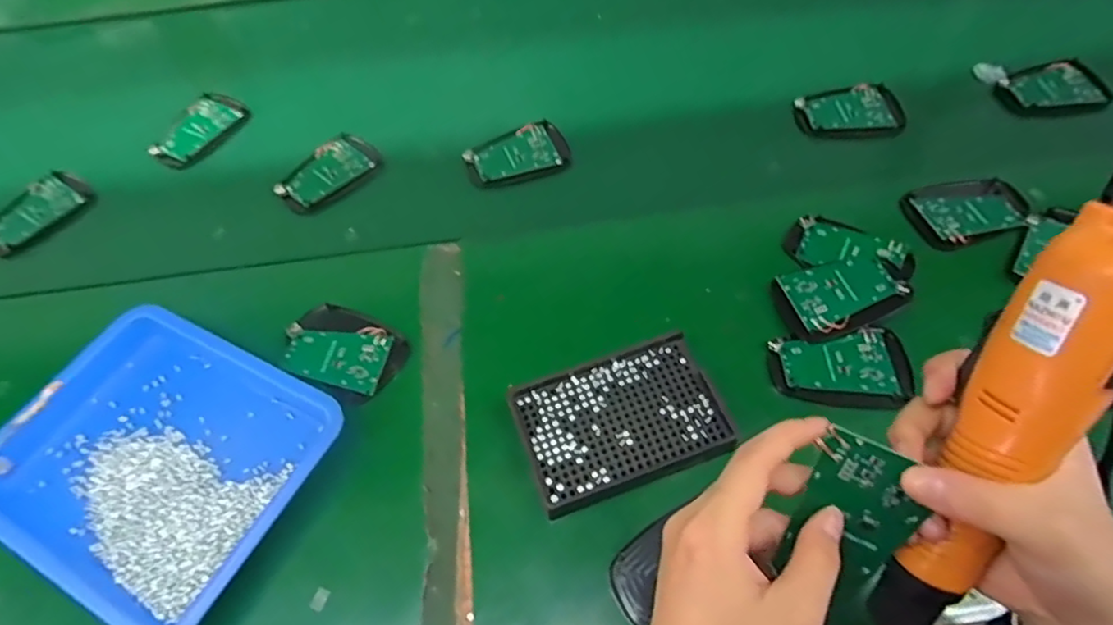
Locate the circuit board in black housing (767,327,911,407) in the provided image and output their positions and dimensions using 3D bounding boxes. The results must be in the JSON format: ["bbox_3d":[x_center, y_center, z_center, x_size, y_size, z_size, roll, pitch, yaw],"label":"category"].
[{"bbox_3d":[0.207,0.042,0.434,0.095,0.008,0.059,-7,61,-1],"label":"circuit board in black housing"}]

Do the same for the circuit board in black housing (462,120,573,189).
[{"bbox_3d":[-0.038,-0.151,0.572,0.095,0.008,0.059,-16,61,-6],"label":"circuit board in black housing"}]

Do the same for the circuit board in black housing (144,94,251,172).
[{"bbox_3d":[-0.362,-0.184,0.609,0.057,0.013,0.094,28,66,18],"label":"circuit board in black housing"}]

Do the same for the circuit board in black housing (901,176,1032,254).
[{"bbox_3d":[0.343,-0.087,0.501,0.095,0.014,0.063,-17,61,-6],"label":"circuit board in black housing"}]

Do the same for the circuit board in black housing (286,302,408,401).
[{"bbox_3d":[-0.166,0.029,0.468,0.092,0.012,0.065,23,65,15],"label":"circuit board in black housing"}]

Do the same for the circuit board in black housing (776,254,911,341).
[{"bbox_3d":[0.215,-0.013,0.457,0.087,0.015,0.059,-15,61,-5],"label":"circuit board in black housing"}]

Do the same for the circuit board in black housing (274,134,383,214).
[{"bbox_3d":[-0.218,-0.134,0.573,0.064,0.007,0.095,38,69,21],"label":"circuit board in black housing"}]

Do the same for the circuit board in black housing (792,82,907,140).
[{"bbox_3d":[0.279,-0.191,0.575,0.095,0.016,0.054,-6,61,0],"label":"circuit board in black housing"}]

